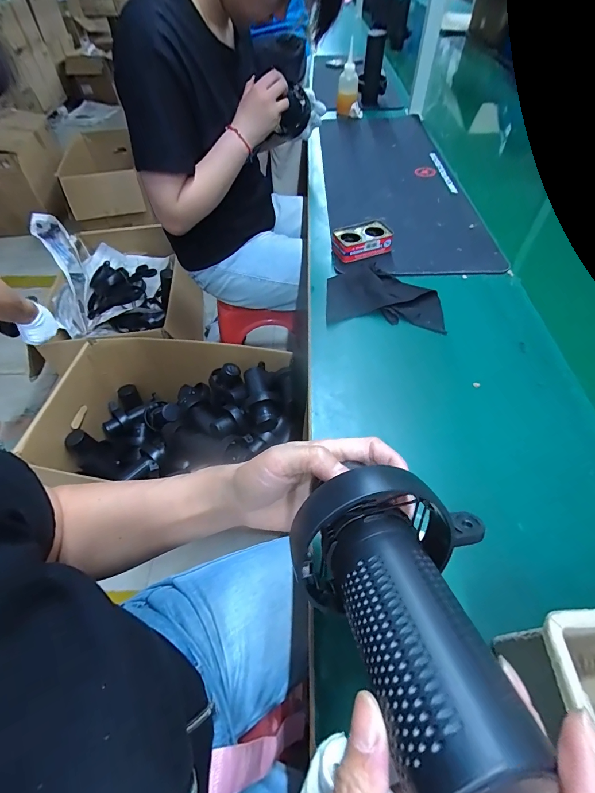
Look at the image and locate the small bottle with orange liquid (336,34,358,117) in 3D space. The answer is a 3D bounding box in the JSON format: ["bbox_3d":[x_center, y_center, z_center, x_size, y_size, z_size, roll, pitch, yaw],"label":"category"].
[{"bbox_3d":[0.150,-0.922,1.028,0.062,0.165,0.050,5,54,5],"label":"small bottle with orange liquid"}]

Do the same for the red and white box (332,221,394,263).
[{"bbox_3d":[0.116,-0.278,0.623,0.097,0.032,0.062,-14,55,-8],"label":"red and white box"}]

